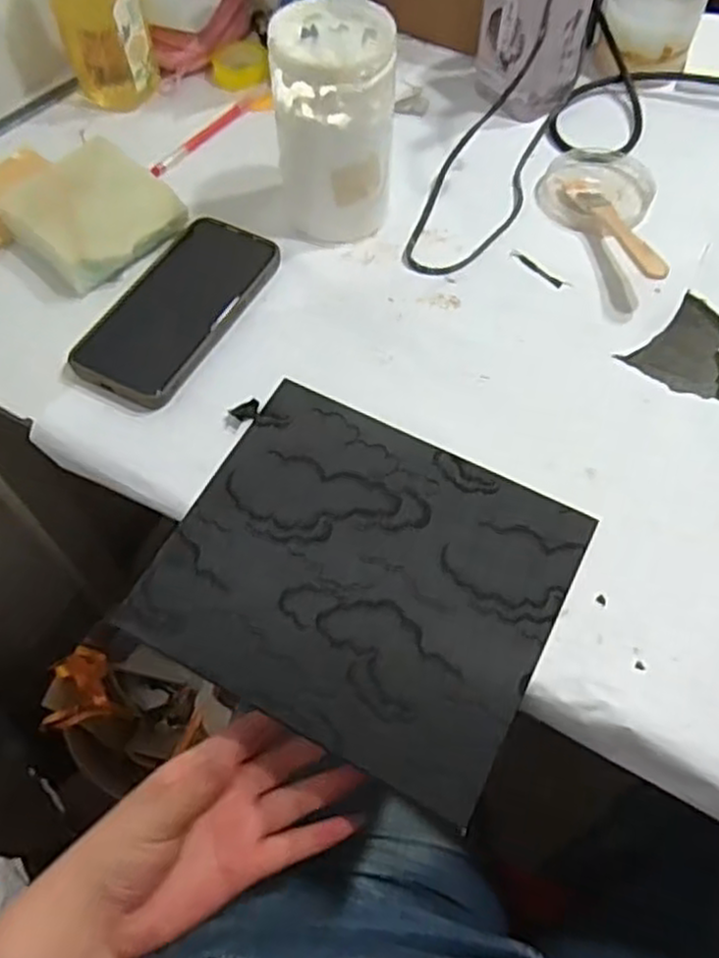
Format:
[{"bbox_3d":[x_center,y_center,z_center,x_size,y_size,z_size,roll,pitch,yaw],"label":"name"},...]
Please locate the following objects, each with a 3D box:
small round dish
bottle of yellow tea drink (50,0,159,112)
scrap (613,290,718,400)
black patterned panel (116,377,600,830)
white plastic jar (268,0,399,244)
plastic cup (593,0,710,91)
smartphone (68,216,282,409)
[{"bbox_3d":[0.193,-0.237,0.606,0.087,0.019,0.100,27,63,15],"label":"small round dish"},{"bbox_3d":[-0.215,-0.390,0.605,0.069,0.161,0.057,-19,61,-10],"label":"bottle of yellow tea drink"},{"bbox_3d":[0.234,-0.088,0.523,0.086,0.006,0.066,-38,66,-19],"label":"scrap"},{"bbox_3d":[0.002,0.054,0.437,0.222,0.006,0.190,25,65,13],"label":"black patterned panel"},{"bbox_3d":[-0.016,-0.253,0.537,0.083,0.137,0.088,-2,60,0],"label":"white plastic jar"},{"bbox_3d":[0.263,-0.418,0.667,0.085,0.083,0.091,16,61,10],"label":"plastic cup"},{"bbox_3d":[-0.130,-0.125,0.536,0.083,0.009,0.167,26,63,15],"label":"smartphone"}]

